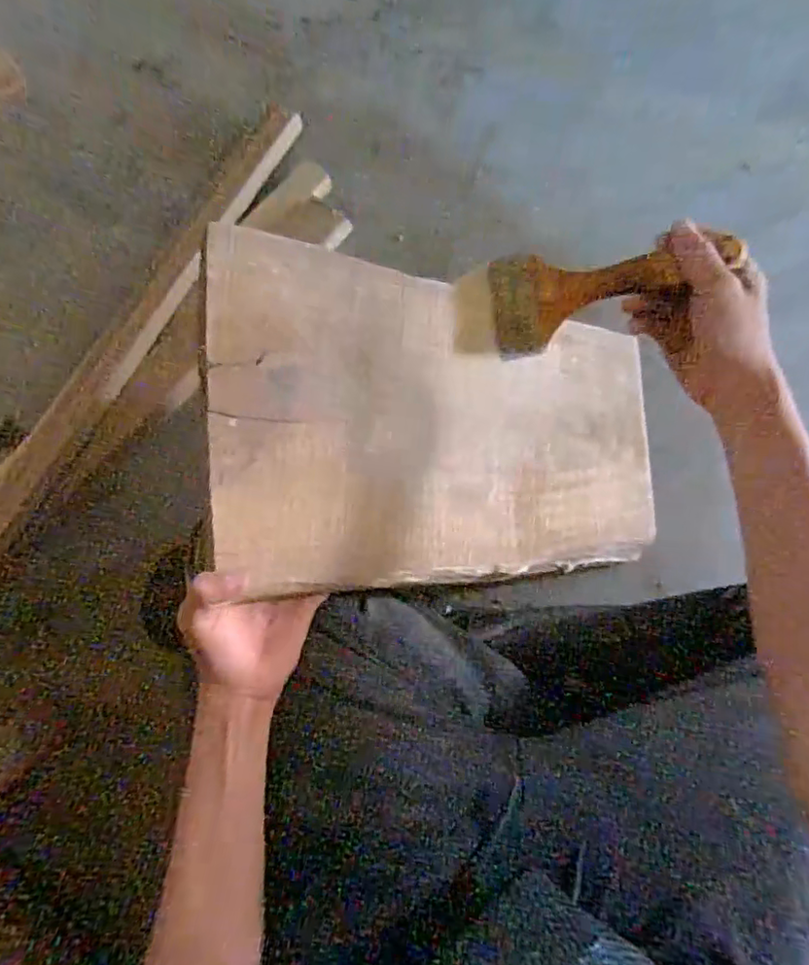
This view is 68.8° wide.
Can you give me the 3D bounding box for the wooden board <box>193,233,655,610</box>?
[{"bbox_3d":[0.056,-0.044,0.470,0.410,0.013,0.233,2,81,-31],"label":"wooden board"}]

